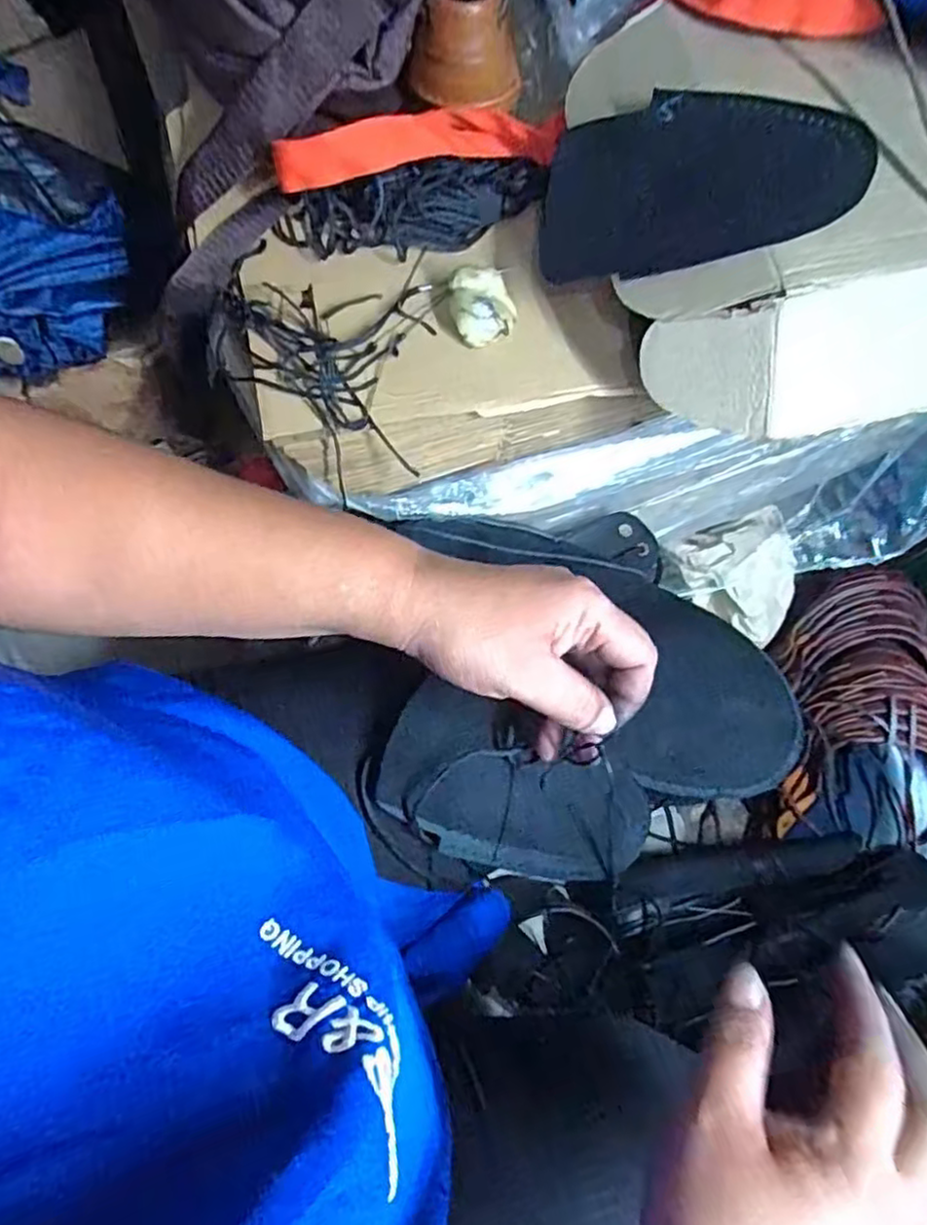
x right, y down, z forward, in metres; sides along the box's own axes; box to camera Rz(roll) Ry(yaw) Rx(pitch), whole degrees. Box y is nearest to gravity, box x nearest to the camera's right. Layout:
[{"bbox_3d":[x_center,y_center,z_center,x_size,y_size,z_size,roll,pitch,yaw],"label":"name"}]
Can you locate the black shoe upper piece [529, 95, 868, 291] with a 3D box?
[{"bbox_3d":[0.113,-0.215,0.340,0.155,0.016,0.093,2,81,26],"label":"black shoe upper piece"}]

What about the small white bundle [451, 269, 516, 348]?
[{"bbox_3d":[0.011,-0.173,0.381,0.035,0.019,0.037,0,73,0],"label":"small white bundle"}]

